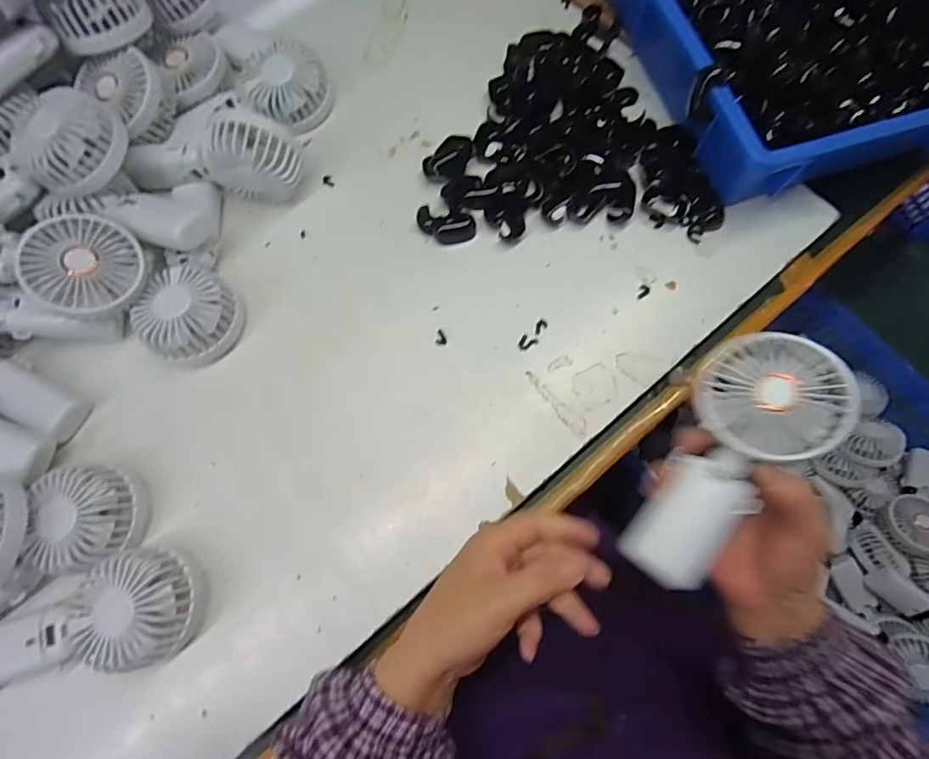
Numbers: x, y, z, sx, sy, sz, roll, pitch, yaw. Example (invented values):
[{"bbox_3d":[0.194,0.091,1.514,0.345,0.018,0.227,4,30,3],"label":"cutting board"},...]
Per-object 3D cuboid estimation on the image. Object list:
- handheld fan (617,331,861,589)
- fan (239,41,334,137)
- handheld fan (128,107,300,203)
[{"bbox_3d":[0.175,0.051,0.321,0.078,0.036,0.182,35,89,11],"label":"handheld fan"},{"bbox_3d":[-0.190,-0.312,0.515,0.091,0.046,0.096,0,74,1],"label":"fan"},{"bbox_3d":[-0.237,-0.205,0.466,0.172,0.094,0.046,0,73,14],"label":"handheld fan"}]

